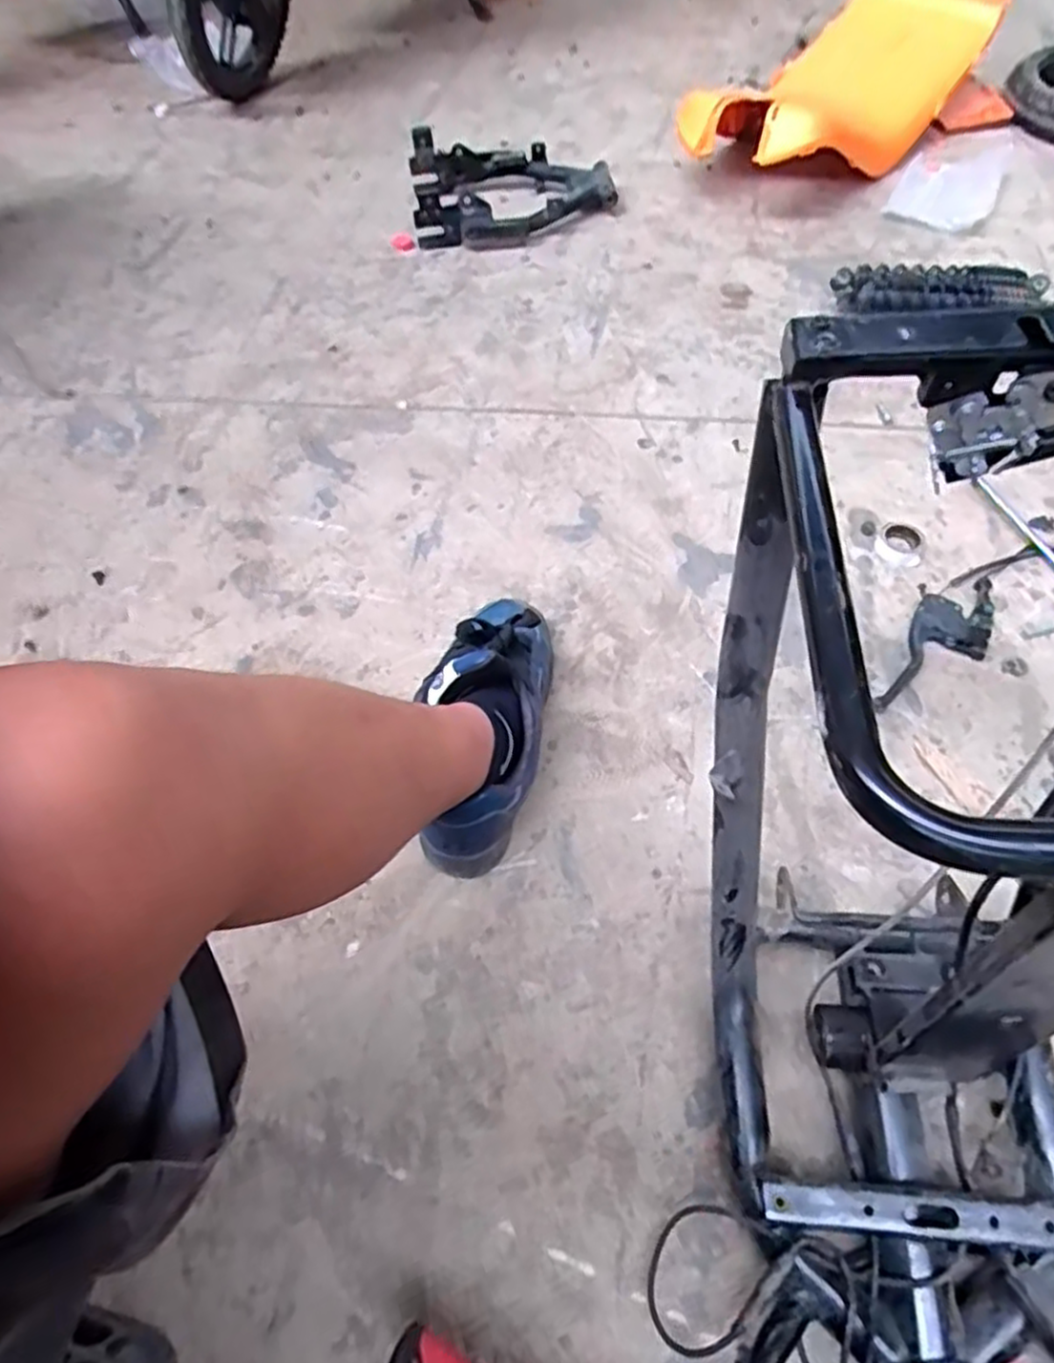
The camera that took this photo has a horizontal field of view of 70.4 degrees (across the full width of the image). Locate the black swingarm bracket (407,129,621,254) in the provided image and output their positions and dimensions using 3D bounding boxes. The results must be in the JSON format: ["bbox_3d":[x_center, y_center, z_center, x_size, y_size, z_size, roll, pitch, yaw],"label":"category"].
[{"bbox_3d":[-0.024,-0.871,1.308,0.349,0.093,0.276,-8,56,-2],"label":"black swingarm bracket"}]

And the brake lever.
[{"bbox_3d":[0.414,-0.040,0.739,0.073,0.031,0.187,24,61,19],"label":"brake lever"}]

